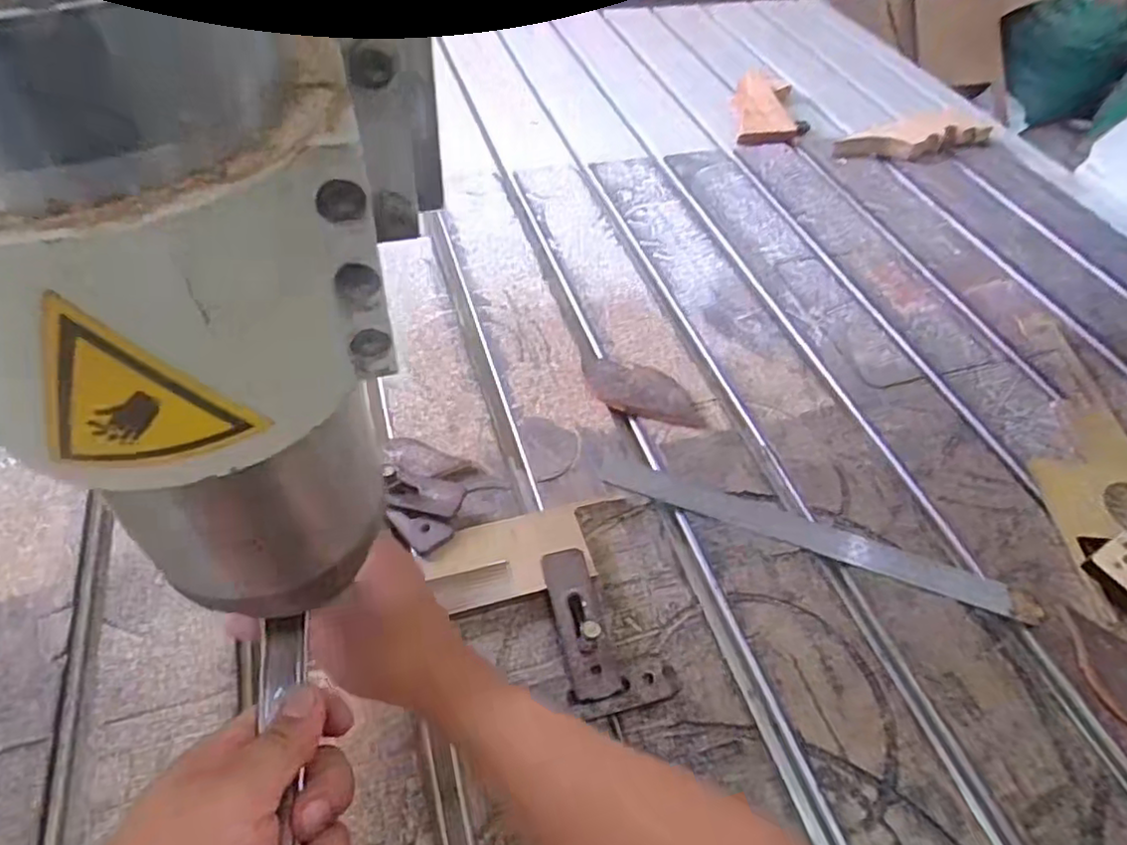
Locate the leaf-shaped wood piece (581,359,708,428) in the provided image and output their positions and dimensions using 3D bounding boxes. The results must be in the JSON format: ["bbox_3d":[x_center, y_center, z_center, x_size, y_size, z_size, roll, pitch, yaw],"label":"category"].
[{"bbox_3d":[0.071,-0.027,0.584,0.107,0.015,0.045,18,51,11],"label":"leaf-shaped wood piece"}]

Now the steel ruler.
[{"bbox_3d":[0.176,0.082,0.513,0.299,0.007,0.034,17,45,11],"label":"steel ruler"}]

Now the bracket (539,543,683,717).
[{"bbox_3d":[0.029,0.126,0.437,0.067,0.038,0.107,-9,51,-11],"label":"bracket"}]

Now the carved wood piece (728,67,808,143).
[{"bbox_3d":[0.286,-0.439,0.938,0.093,0.040,0.147,4,49,-1],"label":"carved wood piece"}]

